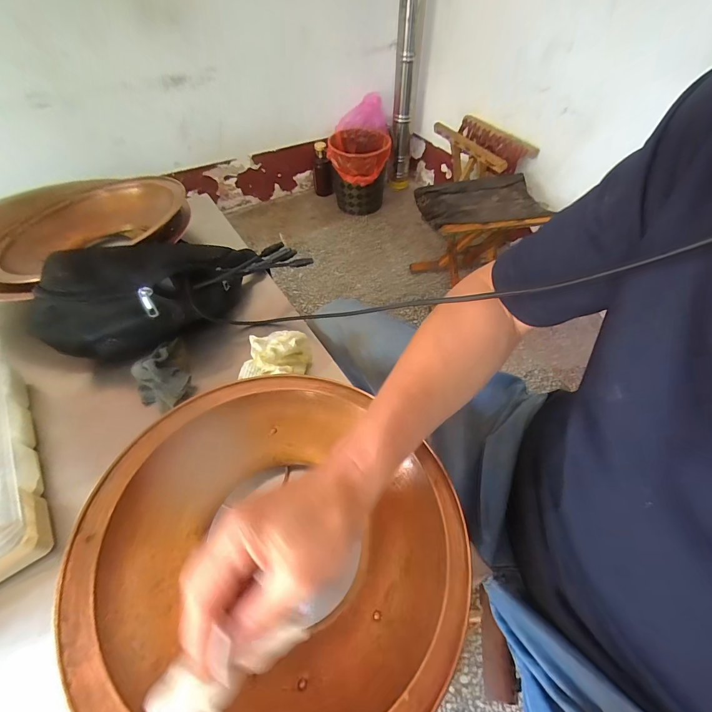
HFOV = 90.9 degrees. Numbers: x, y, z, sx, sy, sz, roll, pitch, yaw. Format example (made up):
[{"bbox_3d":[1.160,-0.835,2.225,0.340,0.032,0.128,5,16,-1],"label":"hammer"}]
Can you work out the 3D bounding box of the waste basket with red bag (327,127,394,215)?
[{"bbox_3d":[0.013,-0.736,1.412,0.229,0.247,0.259,5,53,3],"label":"waste basket with red bag"}]

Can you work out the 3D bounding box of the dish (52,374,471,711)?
[{"bbox_3d":[-0.055,0.135,0.291,0.280,0.080,0.270,0,52,-1],"label":"dish"}]

